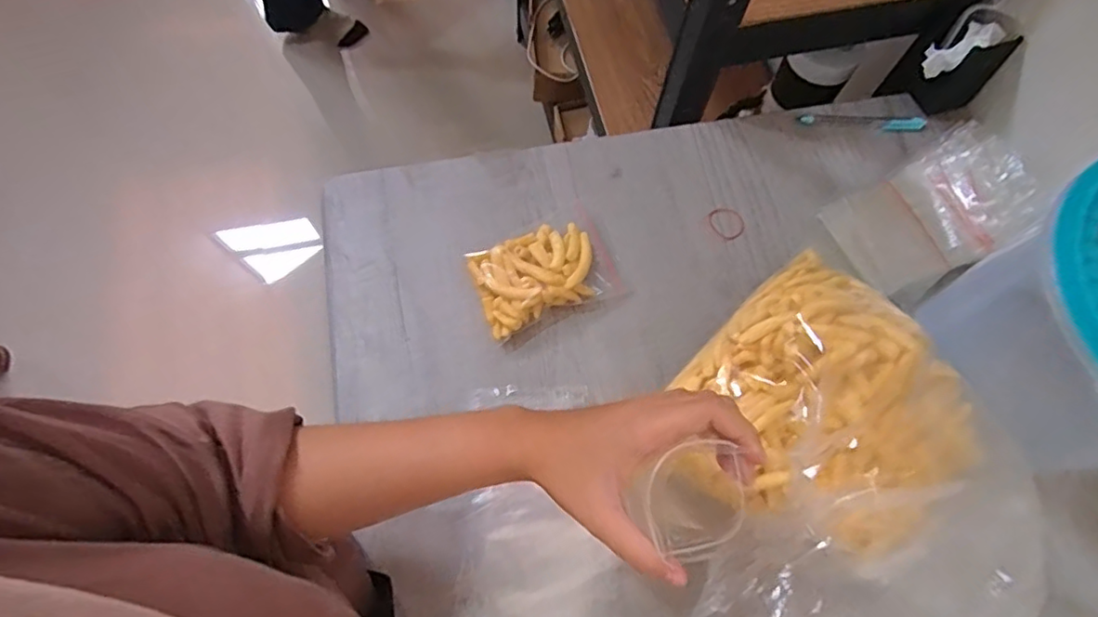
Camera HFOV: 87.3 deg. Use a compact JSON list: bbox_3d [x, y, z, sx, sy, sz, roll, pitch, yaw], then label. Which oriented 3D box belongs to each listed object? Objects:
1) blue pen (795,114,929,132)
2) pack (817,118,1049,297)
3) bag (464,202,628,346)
[{"bbox_3d":[0.328,-0.194,0.600,0.136,0.011,0.016,-1,69,-1],"label":"blue pen"},{"bbox_3d":[0.360,-0.091,0.535,0.182,0.042,0.116,-30,72,-11],"label":"pack"},{"bbox_3d":[-0.004,-0.036,0.511,0.126,0.030,0.087,-23,71,-9],"label":"bag"}]

